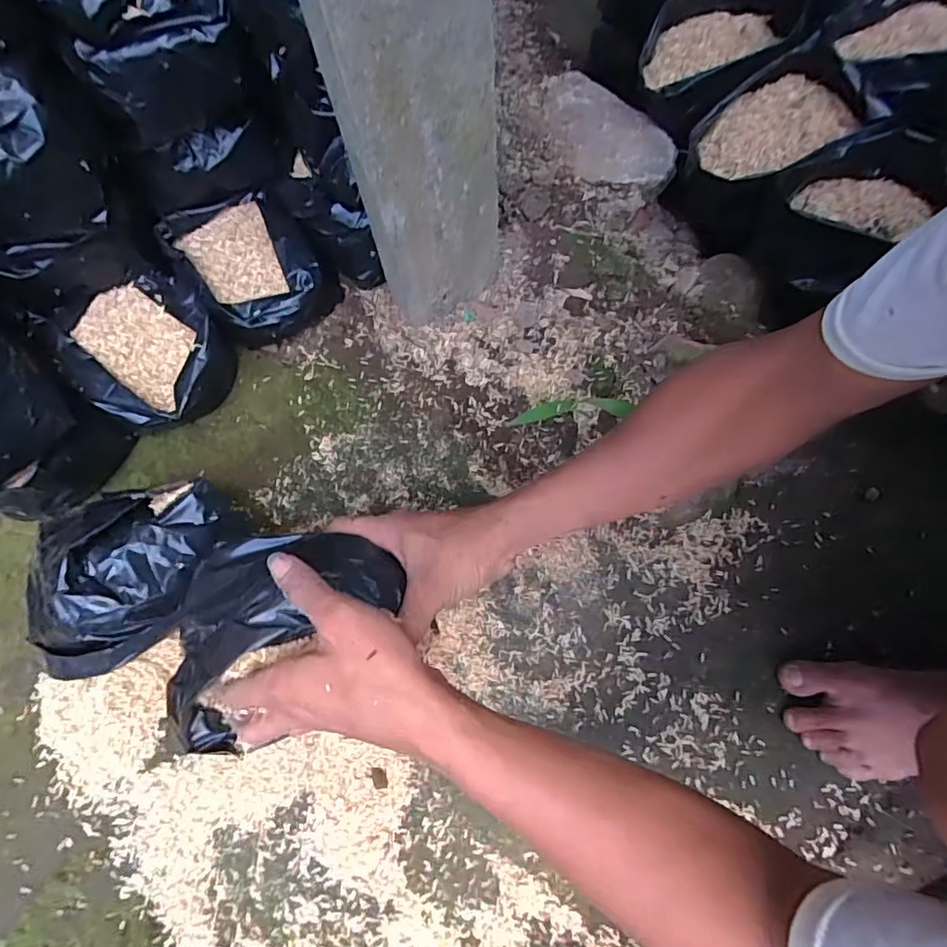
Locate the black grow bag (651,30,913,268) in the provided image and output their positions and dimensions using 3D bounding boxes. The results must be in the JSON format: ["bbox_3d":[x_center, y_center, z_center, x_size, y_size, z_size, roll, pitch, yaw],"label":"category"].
[{"bbox_3d":[0.327,-0.334,0.598,0.175,0.159,0.148,-45,77,8],"label":"black grow bag"}]

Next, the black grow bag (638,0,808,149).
[{"bbox_3d":[0.273,-0.477,0.626,0.142,0.131,0.148,22,75,13],"label":"black grow bag"}]

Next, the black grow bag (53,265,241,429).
[{"bbox_3d":[-0.306,-0.112,0.543,0.135,0.091,0.153,-38,72,-7],"label":"black grow bag"}]

